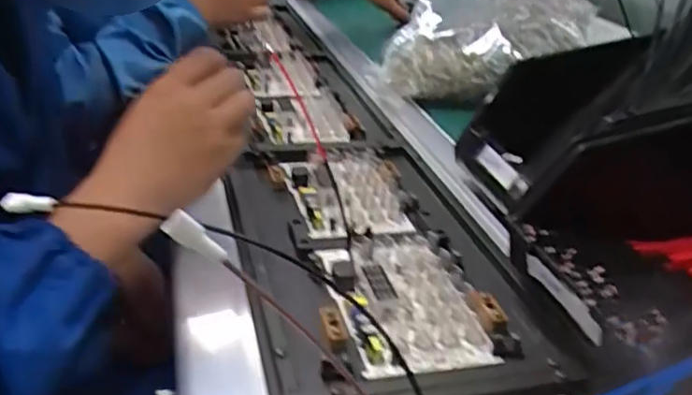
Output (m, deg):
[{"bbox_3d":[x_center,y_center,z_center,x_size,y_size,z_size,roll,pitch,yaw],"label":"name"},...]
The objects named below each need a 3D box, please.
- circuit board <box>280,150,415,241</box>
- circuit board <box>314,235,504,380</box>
[{"bbox_3d":[-0.001,-0.006,0.575,0.088,0.026,0.139,-4,28,-18],"label":"circuit board"},{"bbox_3d":[0.035,0.063,0.446,0.087,0.018,0.142,-3,28,-17],"label":"circuit board"}]

